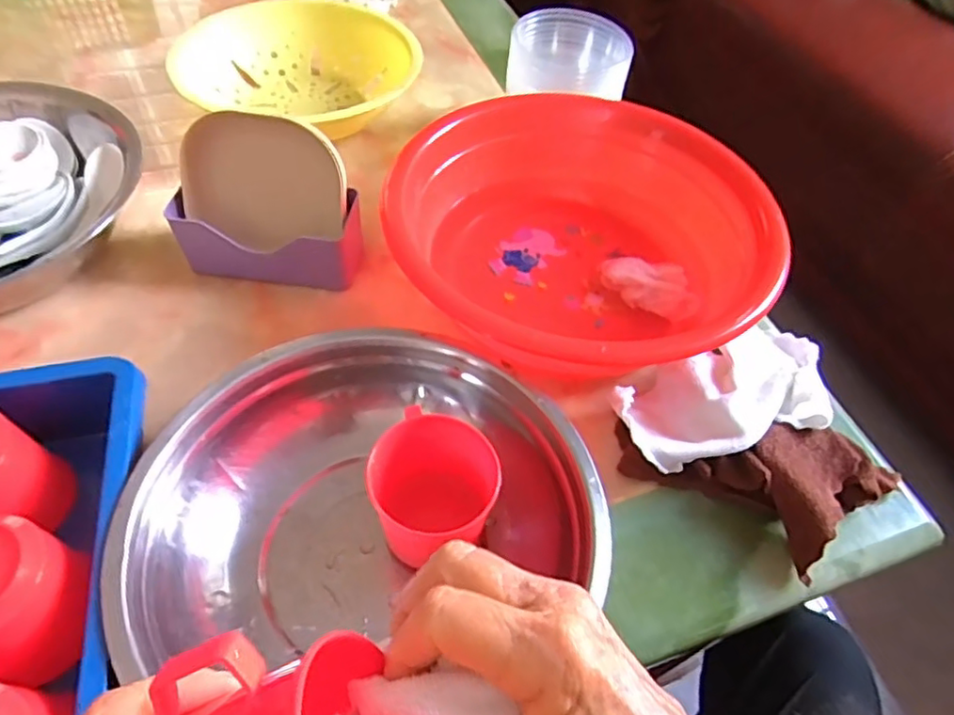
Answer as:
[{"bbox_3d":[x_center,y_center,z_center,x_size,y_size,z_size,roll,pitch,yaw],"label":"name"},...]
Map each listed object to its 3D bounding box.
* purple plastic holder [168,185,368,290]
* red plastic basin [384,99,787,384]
[{"bbox_3d":[-0.177,-0.101,0.526,0.148,0.060,0.054,7,52,1],"label":"purple plastic holder"},{"bbox_3d":[0.090,-0.100,0.514,0.286,0.087,0.295,2,53,-3],"label":"red plastic basin"}]

